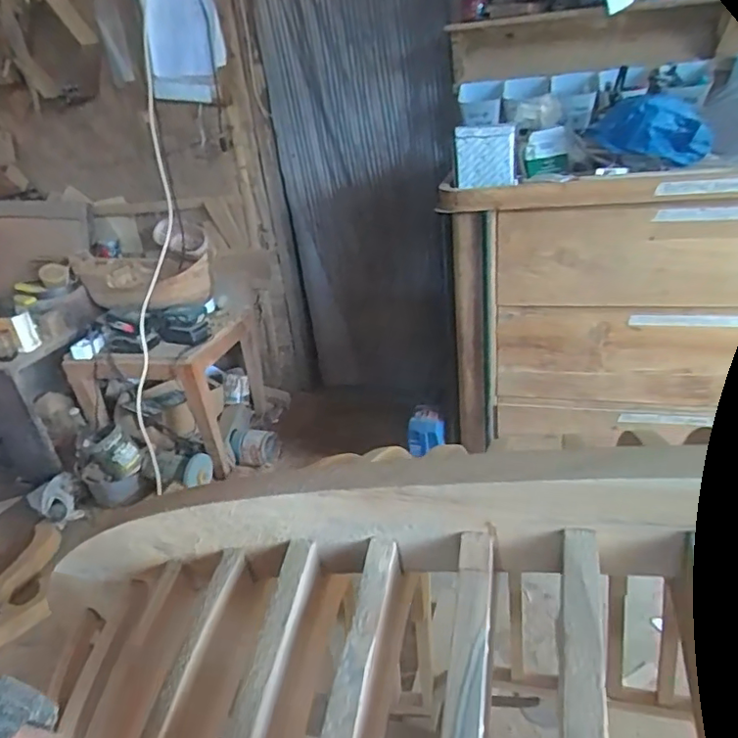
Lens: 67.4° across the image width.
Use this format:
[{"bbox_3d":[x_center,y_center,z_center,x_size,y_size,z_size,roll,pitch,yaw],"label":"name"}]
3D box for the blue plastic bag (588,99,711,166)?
[{"bbox_3d":[0.551,-0.446,1.081,0.212,0.148,0.077,-3,28,1],"label":"blue plastic bag"}]

